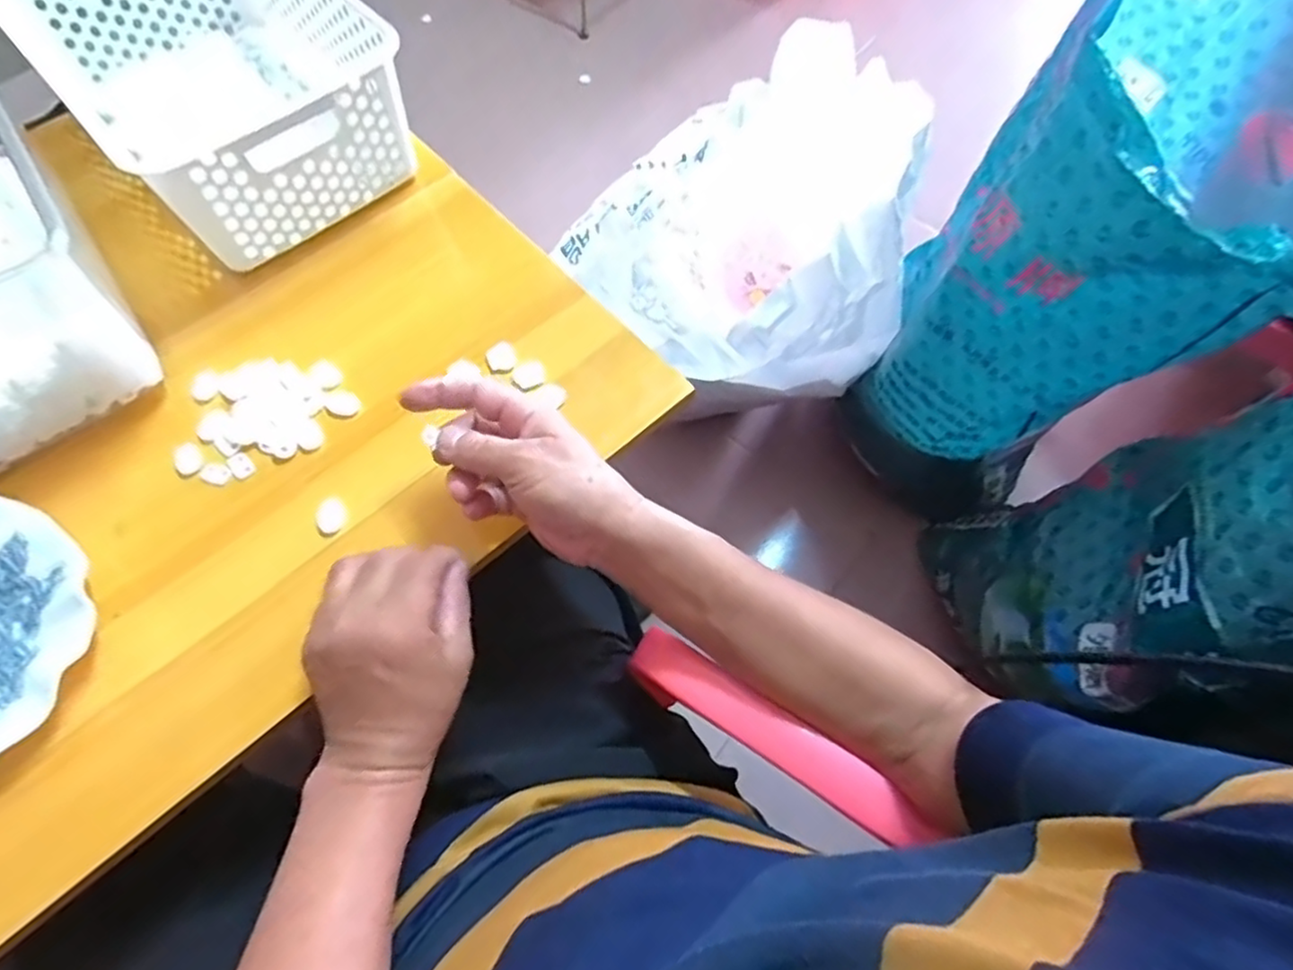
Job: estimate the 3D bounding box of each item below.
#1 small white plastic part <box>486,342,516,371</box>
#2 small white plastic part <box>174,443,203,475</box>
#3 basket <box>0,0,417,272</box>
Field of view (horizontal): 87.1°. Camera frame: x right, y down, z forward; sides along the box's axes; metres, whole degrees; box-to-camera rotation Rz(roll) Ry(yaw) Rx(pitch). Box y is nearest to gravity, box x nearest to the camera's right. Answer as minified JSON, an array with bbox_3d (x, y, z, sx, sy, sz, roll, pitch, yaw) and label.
[{"bbox_3d":[-0.108,-0.096,0.507,0.021,0.008,0.021,0,64,-1],"label":"small white plastic part"},{"bbox_3d":[-0.316,-0.019,0.468,0.017,0.004,0.025,-21,66,-11],"label":"small white plastic part"},{"bbox_3d":[-0.348,-0.338,0.556,0.307,0.105,0.204,42,70,17],"label":"basket"}]

